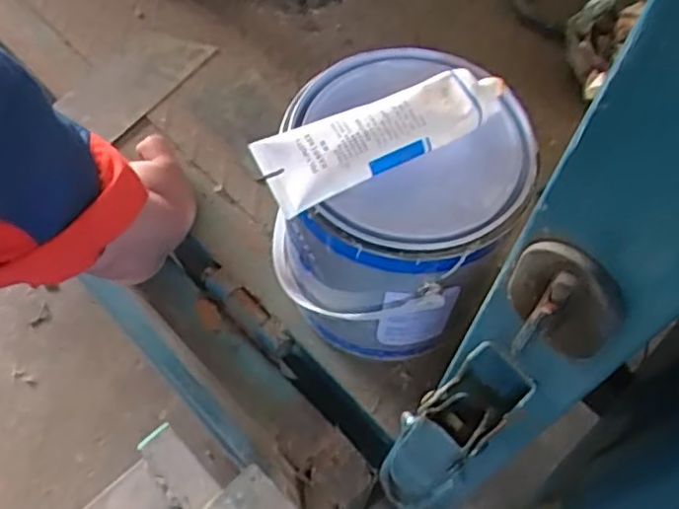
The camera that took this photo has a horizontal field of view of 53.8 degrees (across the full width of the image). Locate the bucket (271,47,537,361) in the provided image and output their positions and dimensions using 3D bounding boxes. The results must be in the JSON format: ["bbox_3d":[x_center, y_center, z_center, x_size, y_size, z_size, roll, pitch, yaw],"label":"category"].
[{"bbox_3d":[0.031,-0.026,0.454,0.137,0.162,0.140,1,60,-1],"label":"bucket"}]

